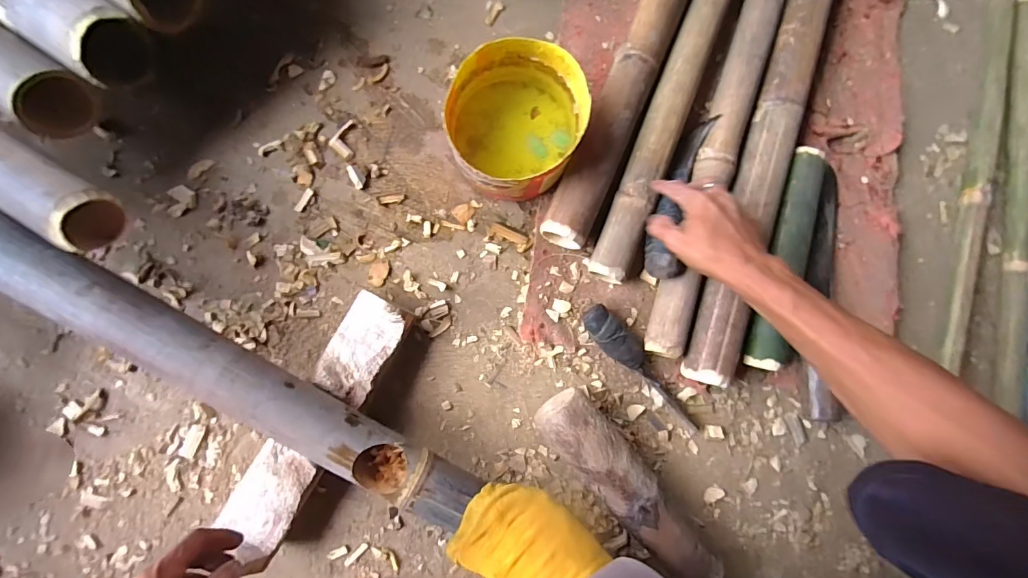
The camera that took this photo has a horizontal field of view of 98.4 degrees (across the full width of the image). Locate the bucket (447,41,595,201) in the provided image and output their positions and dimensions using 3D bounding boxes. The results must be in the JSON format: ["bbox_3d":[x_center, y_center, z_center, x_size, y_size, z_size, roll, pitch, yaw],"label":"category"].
[{"bbox_3d":[0.000,-0.189,0.517,0.144,0.093,0.159,21,85,-4],"label":"bucket"}]

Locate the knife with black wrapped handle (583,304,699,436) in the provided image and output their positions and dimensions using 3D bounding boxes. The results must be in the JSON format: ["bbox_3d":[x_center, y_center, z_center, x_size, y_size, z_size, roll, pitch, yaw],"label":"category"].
[{"bbox_3d":[0.160,0.101,0.541,0.206,0.035,0.036,45,84,-2],"label":"knife with black wrapped handle"}]

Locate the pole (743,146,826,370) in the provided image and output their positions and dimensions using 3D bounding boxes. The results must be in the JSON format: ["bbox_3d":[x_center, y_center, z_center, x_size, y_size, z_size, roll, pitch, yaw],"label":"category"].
[{"bbox_3d":[0.332,-0.039,0.551,0.045,0.047,0.276,15,86,-5],"label":"pole"}]

